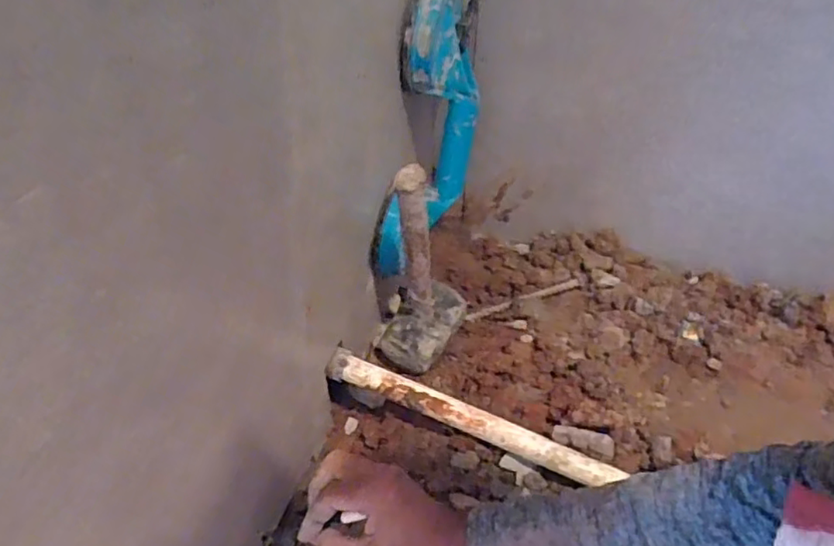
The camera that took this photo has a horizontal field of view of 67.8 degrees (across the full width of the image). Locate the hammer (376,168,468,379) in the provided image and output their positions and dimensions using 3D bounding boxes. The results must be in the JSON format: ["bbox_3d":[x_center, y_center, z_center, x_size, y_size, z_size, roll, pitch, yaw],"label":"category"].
[{"bbox_3d":[0.004,-0.011,0.640,0.088,0.285,0.095,8,50,6],"label":"hammer"}]

